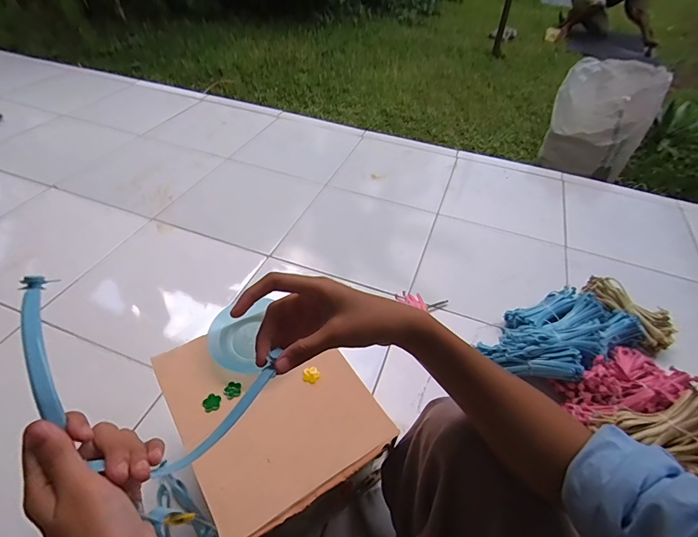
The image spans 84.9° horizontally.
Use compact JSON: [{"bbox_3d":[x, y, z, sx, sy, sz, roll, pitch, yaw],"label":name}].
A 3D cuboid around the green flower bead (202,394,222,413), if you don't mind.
[{"bbox_3d":[-0.186,0.183,0.520,0.024,0.004,0.026,2,46,-2],"label":"green flower bead"}]

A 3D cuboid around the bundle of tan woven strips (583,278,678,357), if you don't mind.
[{"bbox_3d":[0.693,0.100,0.949,0.084,0.053,0.224,-22,51,-23],"label":"bundle of tan woven strips"}]

